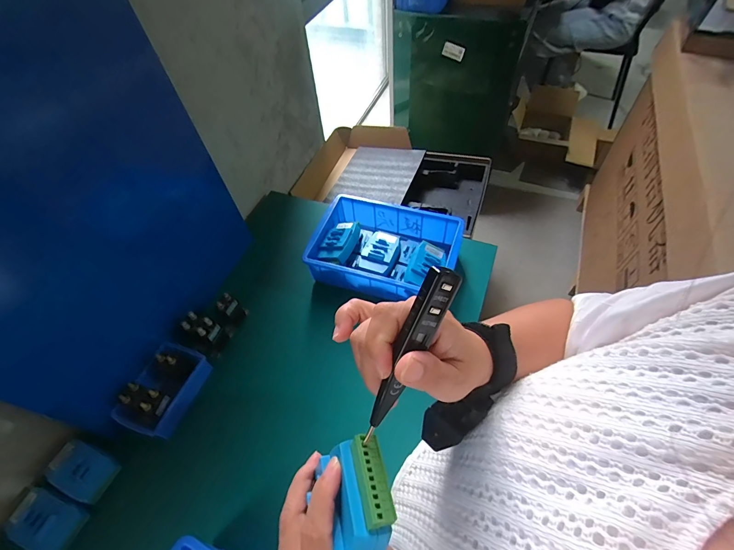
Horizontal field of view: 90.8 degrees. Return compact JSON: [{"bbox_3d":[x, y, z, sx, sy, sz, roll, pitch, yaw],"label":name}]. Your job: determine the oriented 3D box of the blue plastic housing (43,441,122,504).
[{"bbox_3d":[-0.451,0.303,0.568,0.103,0.034,0.062,18,58,16],"label":"blue plastic housing"}]

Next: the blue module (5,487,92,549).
[{"bbox_3d":[-0.468,0.358,0.525,0.101,0.027,0.062,15,57,14],"label":"blue module"}]

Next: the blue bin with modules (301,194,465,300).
[{"bbox_3d":[0.036,-0.054,0.763,0.293,0.078,0.201,15,57,14],"label":"blue bin with modules"}]

